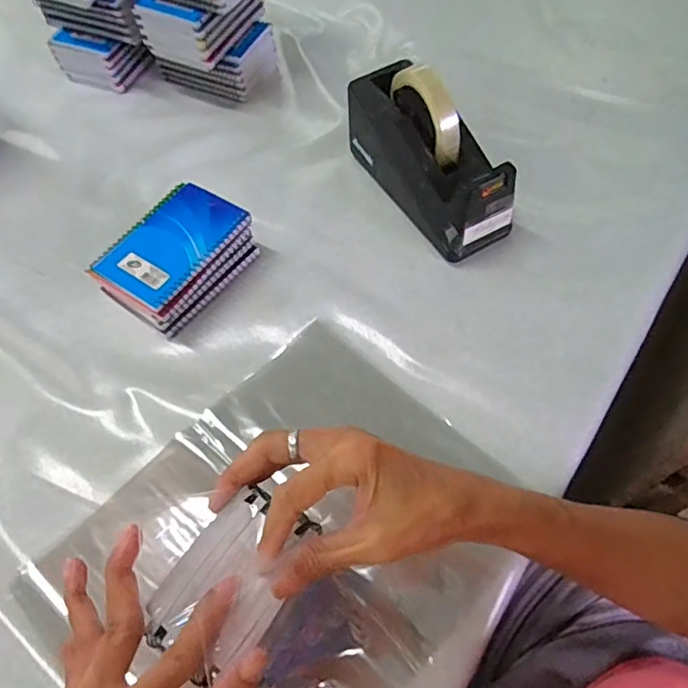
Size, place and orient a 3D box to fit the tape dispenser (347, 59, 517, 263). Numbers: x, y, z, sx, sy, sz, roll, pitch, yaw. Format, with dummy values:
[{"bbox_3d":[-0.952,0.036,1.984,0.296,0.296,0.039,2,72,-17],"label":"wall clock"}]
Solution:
[{"bbox_3d":[0.082,-0.190,0.534,0.072,0.122,0.199,-31,64,-14],"label":"tape dispenser"}]

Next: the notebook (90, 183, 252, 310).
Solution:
[{"bbox_3d":[-0.163,-0.099,0.509,0.093,0.007,0.130,32,67,18],"label":"notebook"}]

